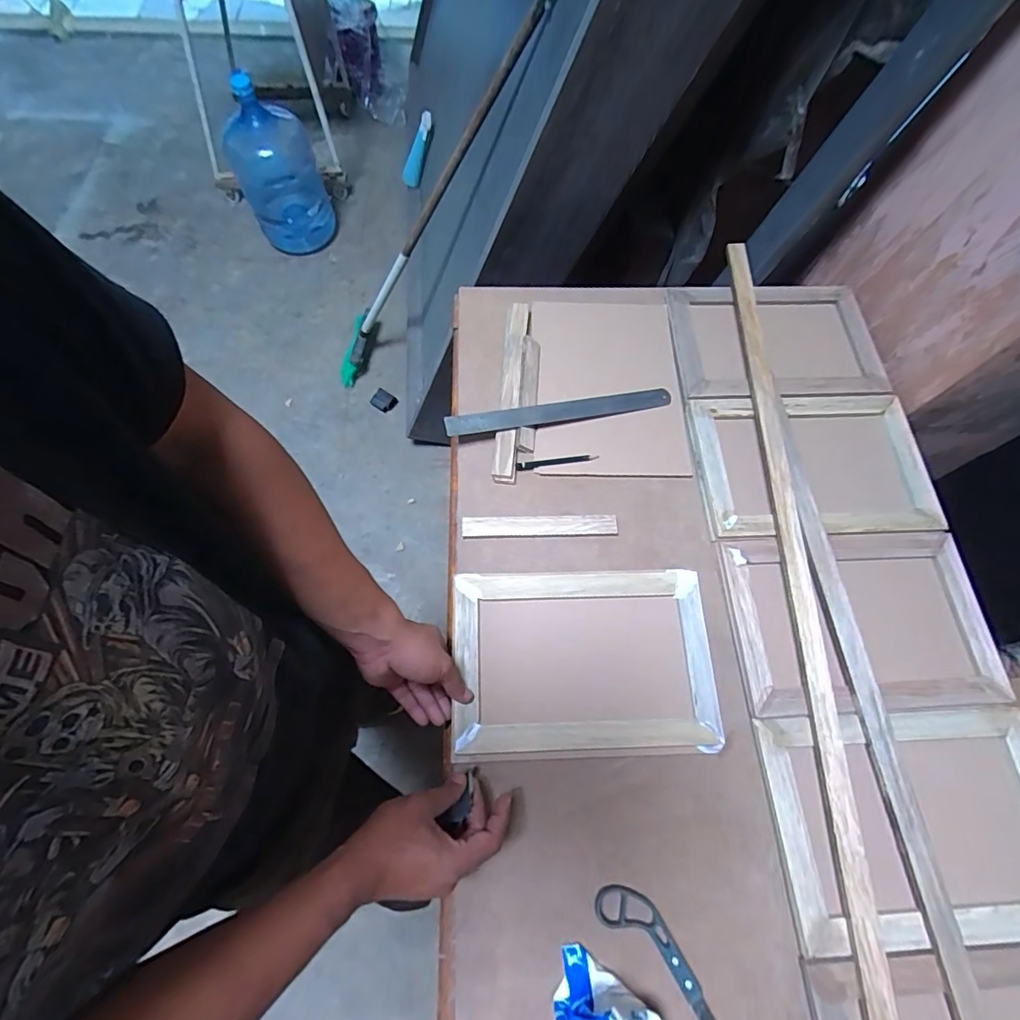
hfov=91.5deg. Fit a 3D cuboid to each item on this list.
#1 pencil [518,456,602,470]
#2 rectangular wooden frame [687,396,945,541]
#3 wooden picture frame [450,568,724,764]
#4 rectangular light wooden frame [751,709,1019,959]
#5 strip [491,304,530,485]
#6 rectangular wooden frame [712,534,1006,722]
[{"bbox_3d":[0.064,-0.065,0.671,0.112,0.005,0.009,-6,68,-2],"label":"pencil"},{"bbox_3d":[0.406,-0.062,0.680,0.302,0.037,0.206,-3,68,-1],"label":"rectangular wooden frame"},{"bbox_3d":[0.084,0.173,0.577,0.296,0.017,0.205,-2,68,-1],"label":"wooden picture frame"},{"bbox_3d":[0.424,0.322,0.514,0.301,0.018,0.205,-2,68,-1],"label":"rectangular light wooden frame"},{"bbox_3d":[0.002,-0.176,0.706,0.031,0.025,0.293,4,68,2],"label":"strip"},{"bbox_3d":[0.415,0.128,0.595,0.294,0.022,0.202,-3,68,-1],"label":"rectangular wooden frame"}]

